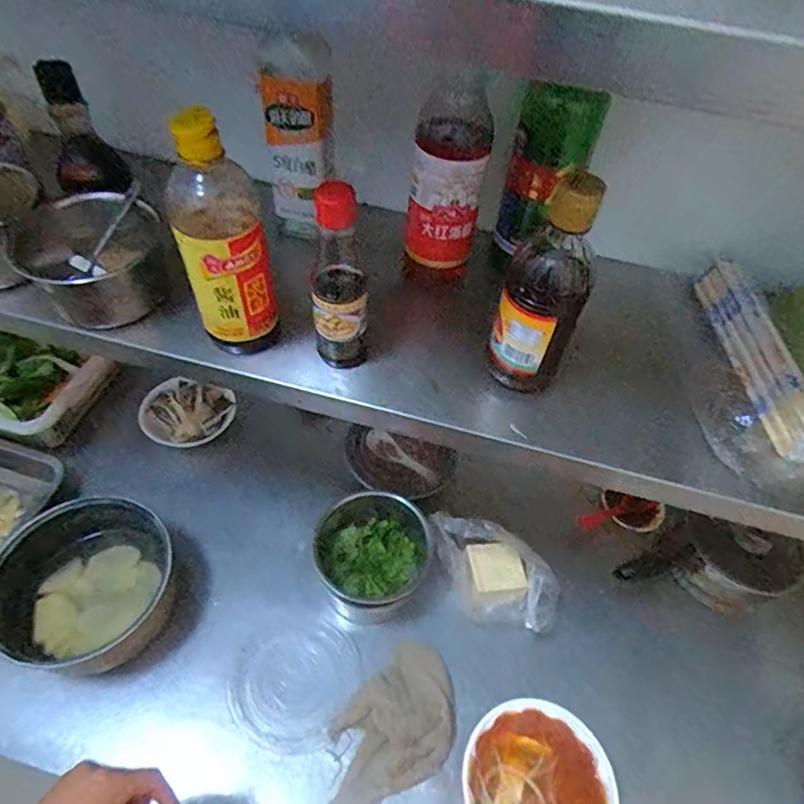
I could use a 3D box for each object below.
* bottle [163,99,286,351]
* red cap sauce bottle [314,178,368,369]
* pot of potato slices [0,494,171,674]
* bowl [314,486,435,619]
[{"bbox_3d":[-0.147,-0.128,0.457,0.069,0.205,0.065,-17,54,-19],"label":"bottle"},{"bbox_3d":[-0.051,-0.096,0.469,0.047,0.163,0.042,-5,51,-9],"label":"red cap sauce bottle"},{"bbox_3d":[-0.400,0.242,0.722,0.209,0.125,0.206,32,55,20],"label":"pot of potato slices"},{"bbox_3d":[-0.037,0.211,0.762,0.145,0.105,0.149,3,50,-3],"label":"bowl"}]

